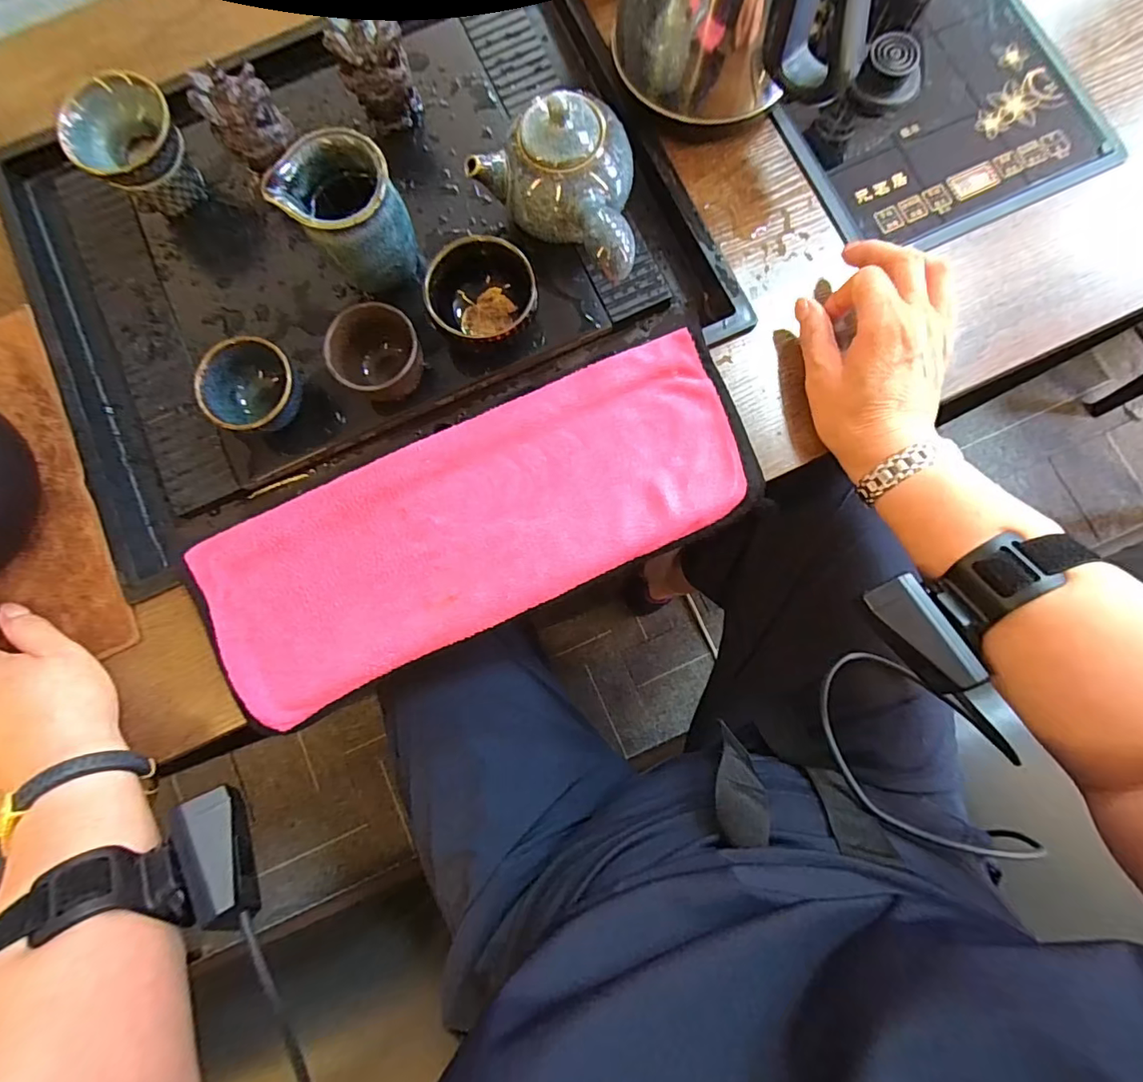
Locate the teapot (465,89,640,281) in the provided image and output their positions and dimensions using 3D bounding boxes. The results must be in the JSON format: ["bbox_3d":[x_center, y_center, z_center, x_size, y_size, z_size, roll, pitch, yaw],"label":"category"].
[{"bbox_3d":[0.010,-0.236,0.345,0.126,0.071,0.090,40,85,6],"label":"teapot"}]

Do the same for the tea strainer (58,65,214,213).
[{"bbox_3d":[-0.312,-0.283,0.370,0.060,0.066,0.071,45,85,6],"label":"tea strainer"}]

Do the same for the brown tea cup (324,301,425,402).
[{"bbox_3d":[-0.134,-0.130,0.350,0.057,0.050,0.056,0,82,1],"label":"brown tea cup"}]

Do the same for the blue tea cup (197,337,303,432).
[{"bbox_3d":[-0.217,-0.103,0.351,0.063,0.044,0.061,0,82,1],"label":"blue tea cup"}]

